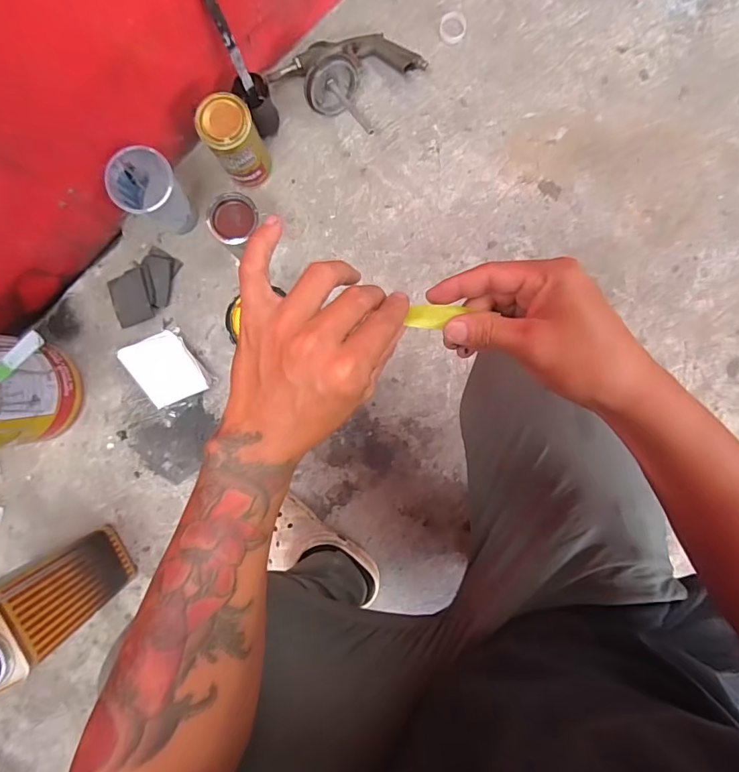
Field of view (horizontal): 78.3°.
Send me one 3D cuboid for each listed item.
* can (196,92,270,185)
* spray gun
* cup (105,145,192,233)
[{"bbox_3d":[-0.192,-0.353,0.665,0.070,0.147,0.067,0,92,1],"label":"can"},{"bbox_3d":[-0.037,-0.483,0.693,0.184,0.081,0.173,34,93,0],"label":"spray gun"},{"bbox_3d":[-0.309,-0.280,0.671,0.081,0.135,0.084,0,90,0],"label":"cup"}]

